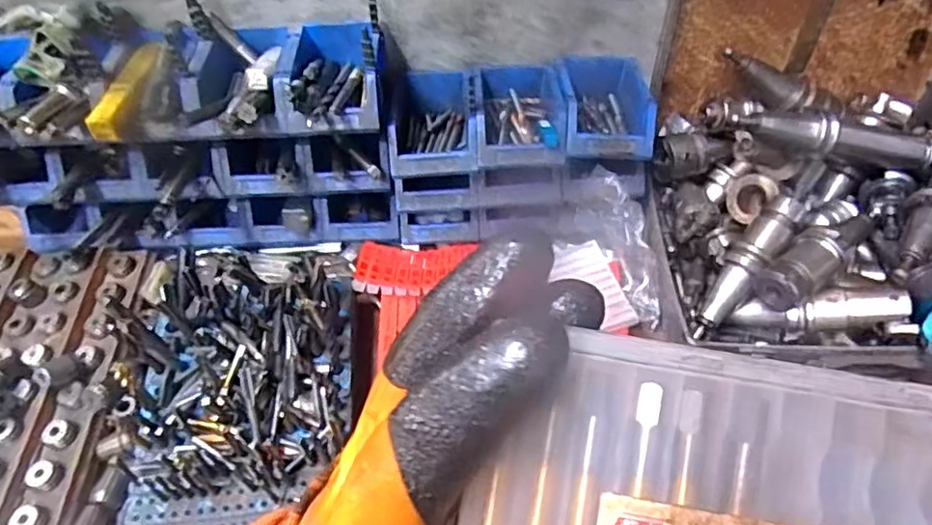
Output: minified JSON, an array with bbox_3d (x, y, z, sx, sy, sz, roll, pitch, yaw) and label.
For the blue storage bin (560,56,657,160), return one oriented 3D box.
[{"bbox_3d":[0.174,-0.197,0.774,0.114,0.064,0.154,-1,50,2],"label":"blue storage bin"}]

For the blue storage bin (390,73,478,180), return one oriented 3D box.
[{"bbox_3d":[-0.041,-0.179,0.777,0.107,0.072,0.142,-3,50,0],"label":"blue storage bin"}]

